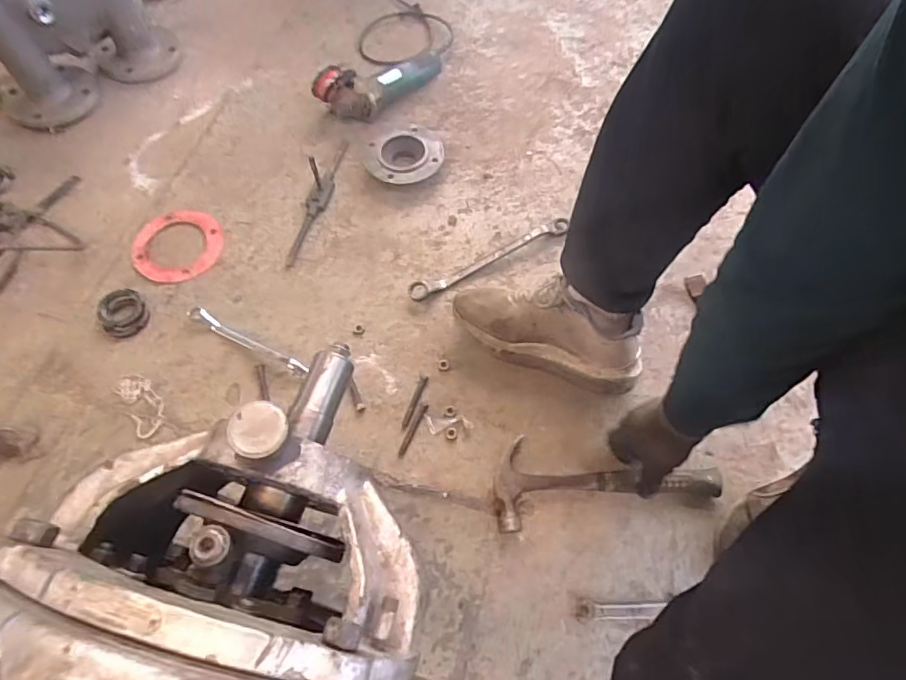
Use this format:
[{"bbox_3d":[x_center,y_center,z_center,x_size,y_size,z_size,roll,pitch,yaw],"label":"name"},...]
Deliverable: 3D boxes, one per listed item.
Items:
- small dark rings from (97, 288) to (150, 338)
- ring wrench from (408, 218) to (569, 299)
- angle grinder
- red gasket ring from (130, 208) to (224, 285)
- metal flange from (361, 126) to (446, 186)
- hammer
[{"bbox_3d":[-0.536,-0.043,0.817,0.069,0.020,0.076,-37,71,-18],"label":"small dark rings"},{"bbox_3d":[0.070,-0.148,0.888,0.324,0.032,0.033,-27,68,-14],"label":"ring wrench"},{"bbox_3d":[-0.140,-0.539,1.031,0.280,0.090,0.105,-40,72,-19],"label":"angle grinder"},{"bbox_3d":[-0.492,-0.170,0.892,0.148,0.011,0.150,1,64,-1],"label":"red gasket ring"},{"bbox_3d":[-0.095,-0.359,0.977,0.150,0.044,0.144,1,64,-1],"label":"metal flange"},{"bbox_3d":[0.217,0.199,0.712,0.314,0.031,0.121,-2,64,-1],"label":"hammer"}]

